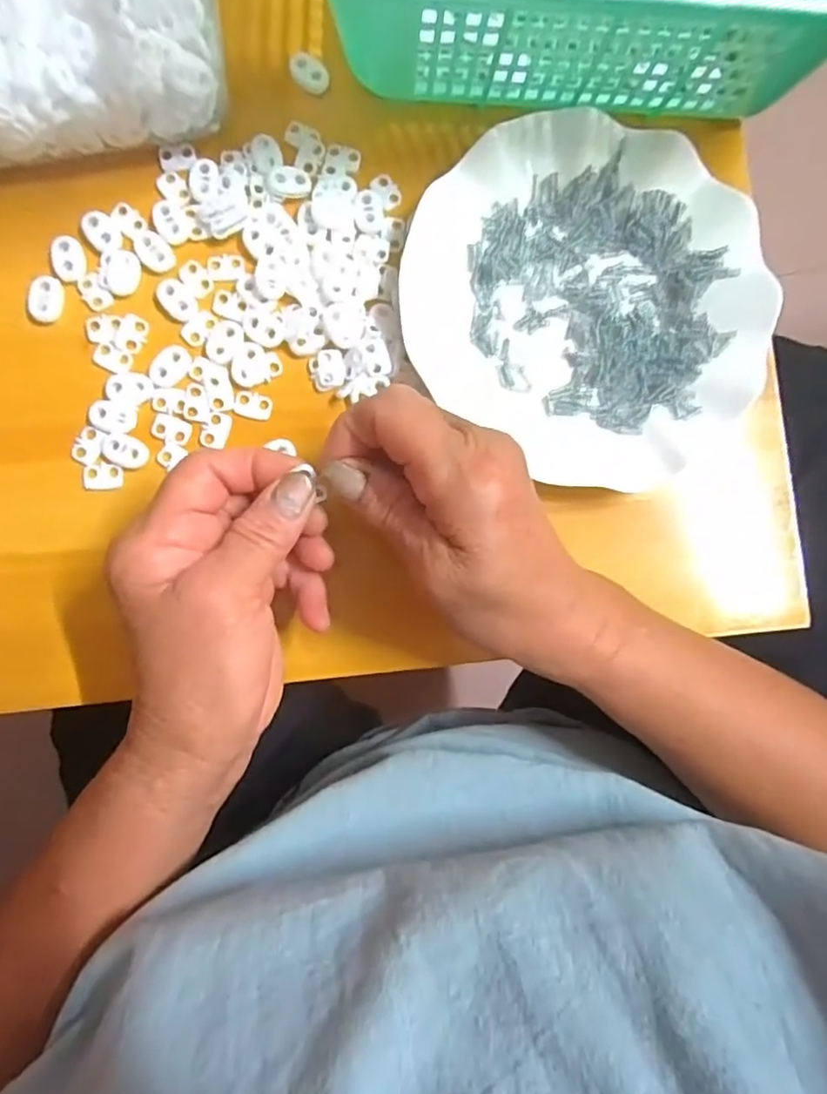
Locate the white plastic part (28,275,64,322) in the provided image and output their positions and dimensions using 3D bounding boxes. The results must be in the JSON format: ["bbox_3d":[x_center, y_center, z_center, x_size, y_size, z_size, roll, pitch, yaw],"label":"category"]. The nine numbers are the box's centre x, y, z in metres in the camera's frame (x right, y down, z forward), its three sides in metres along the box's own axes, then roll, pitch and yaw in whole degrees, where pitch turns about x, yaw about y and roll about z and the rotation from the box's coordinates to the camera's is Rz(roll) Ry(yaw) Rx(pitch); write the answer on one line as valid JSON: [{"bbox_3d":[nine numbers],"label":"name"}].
[{"bbox_3d":[-0.182,-0.123,0.305,0.014,0.005,0.022,10,85,-3],"label":"white plastic part"}]

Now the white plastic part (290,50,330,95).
[{"bbox_3d":[-0.055,-0.250,0.325,0.024,0.007,0.017,32,84,-1],"label":"white plastic part"}]

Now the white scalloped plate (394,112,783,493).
[{"bbox_3d":[0.089,-0.126,0.315,0.180,0.022,0.169,0,86,-4],"label":"white scalloped plate"}]

